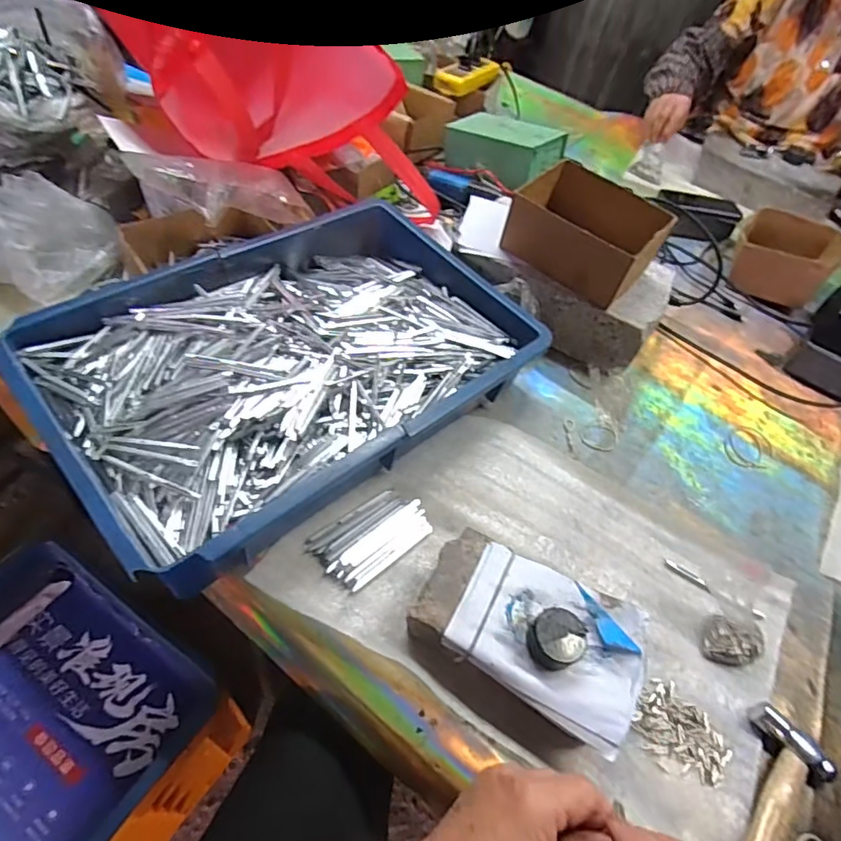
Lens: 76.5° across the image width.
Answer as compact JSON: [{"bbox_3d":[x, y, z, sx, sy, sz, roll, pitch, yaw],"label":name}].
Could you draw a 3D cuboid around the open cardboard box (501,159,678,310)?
[{"bbox_3d":[0.187,-0.214,0.608,0.157,0.073,0.114,38,55,18],"label":"open cardboard box"}]

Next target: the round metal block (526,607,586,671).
[{"bbox_3d":[0.099,0.158,0.386,0.039,0.021,0.037,5,51,-7],"label":"round metal block"}]

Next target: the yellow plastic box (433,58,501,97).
[{"bbox_3d":[0.081,-0.605,0.935,0.061,0.026,0.146,37,54,17],"label":"yellow plastic box"}]

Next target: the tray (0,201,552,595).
[{"bbox_3d":[-0.115,-0.061,0.513,0.426,0.070,0.290,-34,65,-31],"label":"tray"}]

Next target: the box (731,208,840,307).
[{"bbox_3d":[0.540,-0.240,0.795,0.135,0.075,0.145,27,52,10],"label":"box"}]

